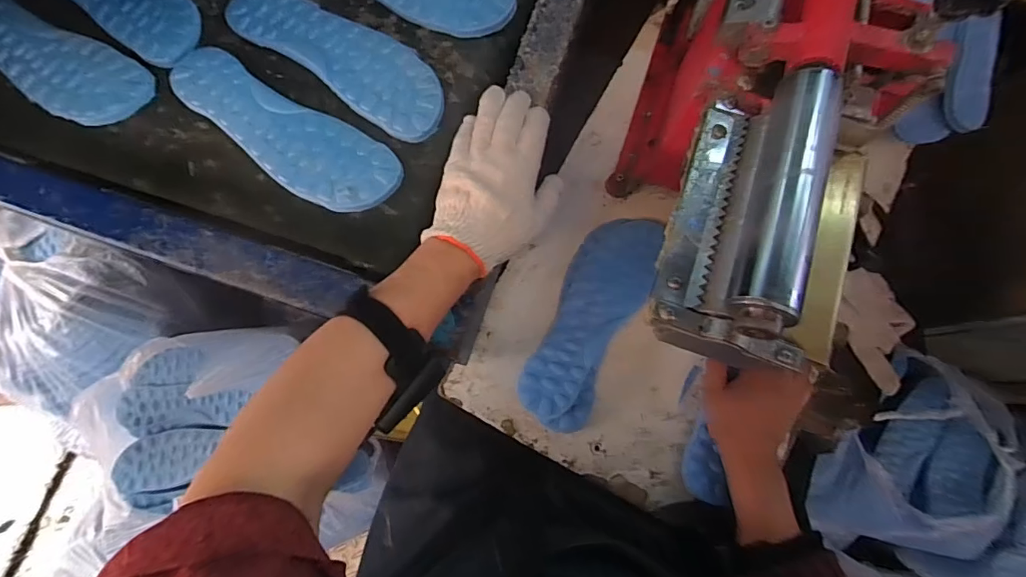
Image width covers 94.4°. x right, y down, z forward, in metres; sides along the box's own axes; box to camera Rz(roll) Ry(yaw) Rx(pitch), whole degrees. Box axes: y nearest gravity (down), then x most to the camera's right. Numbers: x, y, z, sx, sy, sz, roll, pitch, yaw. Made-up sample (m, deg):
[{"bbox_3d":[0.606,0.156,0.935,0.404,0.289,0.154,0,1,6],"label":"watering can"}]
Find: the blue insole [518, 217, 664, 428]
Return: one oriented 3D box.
[{"bbox_3d":[0.084,0.029,0.504,0.083,0.025,0.239,25,80,5],"label":"blue insole"}]

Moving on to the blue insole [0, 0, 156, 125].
[{"bbox_3d":[-0.463,-0.227,0.462,0.239,0.008,0.079,28,80,5],"label":"blue insole"}]

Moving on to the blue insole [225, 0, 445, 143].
[{"bbox_3d":[-0.170,-0.229,0.461,0.243,0.009,0.075,35,81,6],"label":"blue insole"}]

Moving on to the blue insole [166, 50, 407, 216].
[{"bbox_3d":[-0.219,-0.148,0.442,0.244,0.008,0.077,32,80,6],"label":"blue insole"}]

